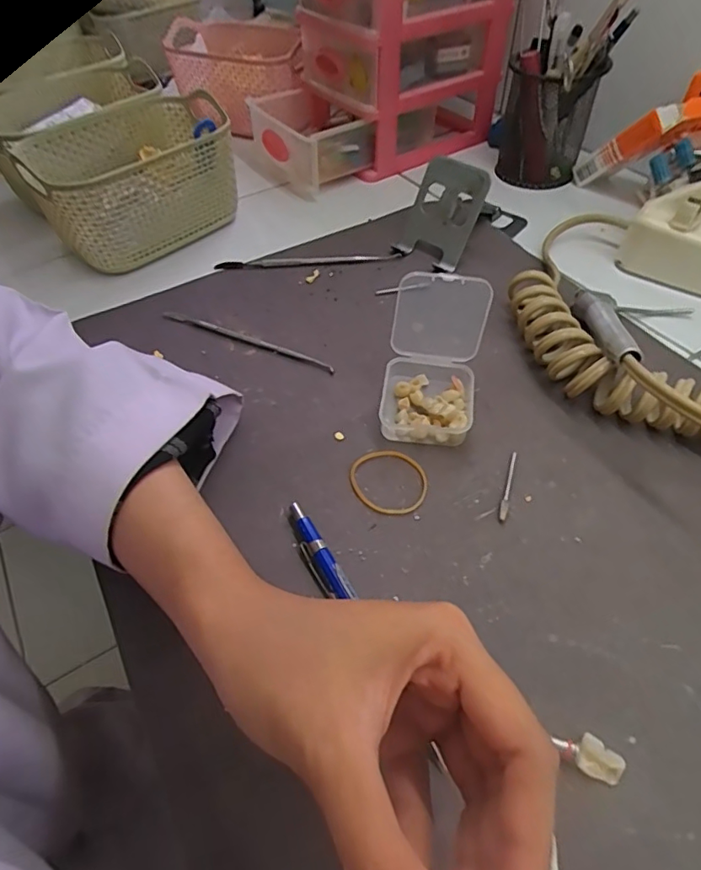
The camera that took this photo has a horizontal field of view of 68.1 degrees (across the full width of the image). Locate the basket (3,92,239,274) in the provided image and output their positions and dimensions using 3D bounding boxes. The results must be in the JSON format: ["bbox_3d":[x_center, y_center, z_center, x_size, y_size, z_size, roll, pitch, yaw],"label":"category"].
[{"bbox_3d":[-0.195,-0.231,0.471,0.172,0.086,0.160,-38,58,-24],"label":"basket"}]

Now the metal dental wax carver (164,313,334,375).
[{"bbox_3d":[-0.075,-0.071,0.380,0.144,0.006,0.010,20,55,19],"label":"metal dental wax carver"}]

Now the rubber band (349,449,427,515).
[{"bbox_3d":[0.022,0.027,0.300,0.042,0.004,0.044,-2,51,2],"label":"rubber band"}]

